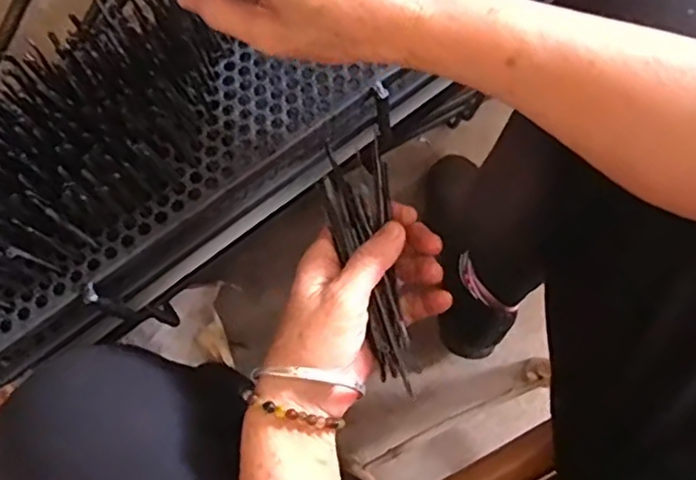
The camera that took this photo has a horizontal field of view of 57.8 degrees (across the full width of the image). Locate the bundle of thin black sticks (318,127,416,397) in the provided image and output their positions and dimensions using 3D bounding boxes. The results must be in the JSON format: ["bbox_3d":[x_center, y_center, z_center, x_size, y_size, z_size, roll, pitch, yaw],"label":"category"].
[{"bbox_3d":[0.016,0.014,0.371,0.040,0.014,0.145,-15,85,-4],"label":"bundle of thin black sticks"}]

